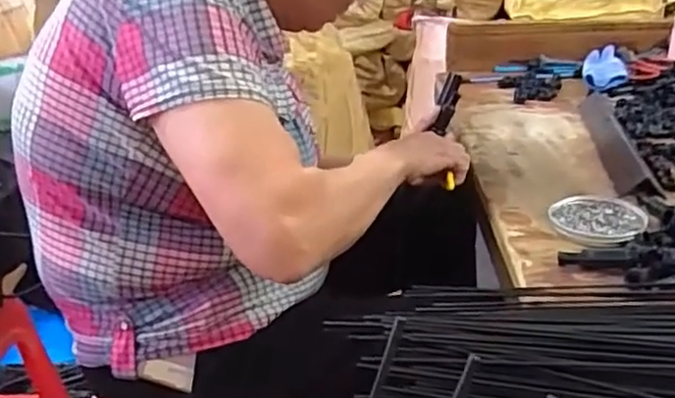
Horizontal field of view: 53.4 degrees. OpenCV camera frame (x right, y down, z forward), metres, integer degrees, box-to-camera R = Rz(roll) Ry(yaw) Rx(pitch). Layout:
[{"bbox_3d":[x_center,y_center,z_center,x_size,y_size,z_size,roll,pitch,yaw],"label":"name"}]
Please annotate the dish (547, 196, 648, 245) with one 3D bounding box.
[{"bbox_3d":[0.263,0.023,0.685,0.090,0.017,0.090,9,28,22],"label":"dish"}]

